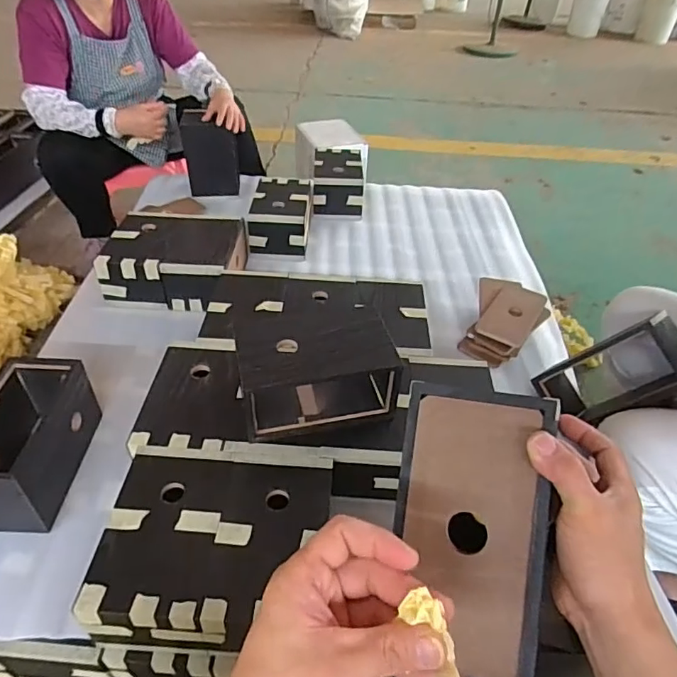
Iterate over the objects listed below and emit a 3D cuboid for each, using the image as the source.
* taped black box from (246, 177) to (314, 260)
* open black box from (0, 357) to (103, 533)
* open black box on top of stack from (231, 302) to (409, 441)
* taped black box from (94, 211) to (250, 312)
[{"bbox_3d":[-0.142,-0.311,1.328,0.140,0.109,0.251,3,43,1],"label":"taped black box"},{"bbox_3d":[-0.462,0.154,0.766,0.122,0.125,0.223,1,43,-1],"label":"open black box"},{"bbox_3d":[-0.031,0.053,0.745,0.207,0.116,0.126,-5,43,-8],"label":"open black box on top of stack"},{"bbox_3d":[-0.363,-0.183,1.160,0.272,0.107,0.259,4,43,2],"label":"taped black box"}]

